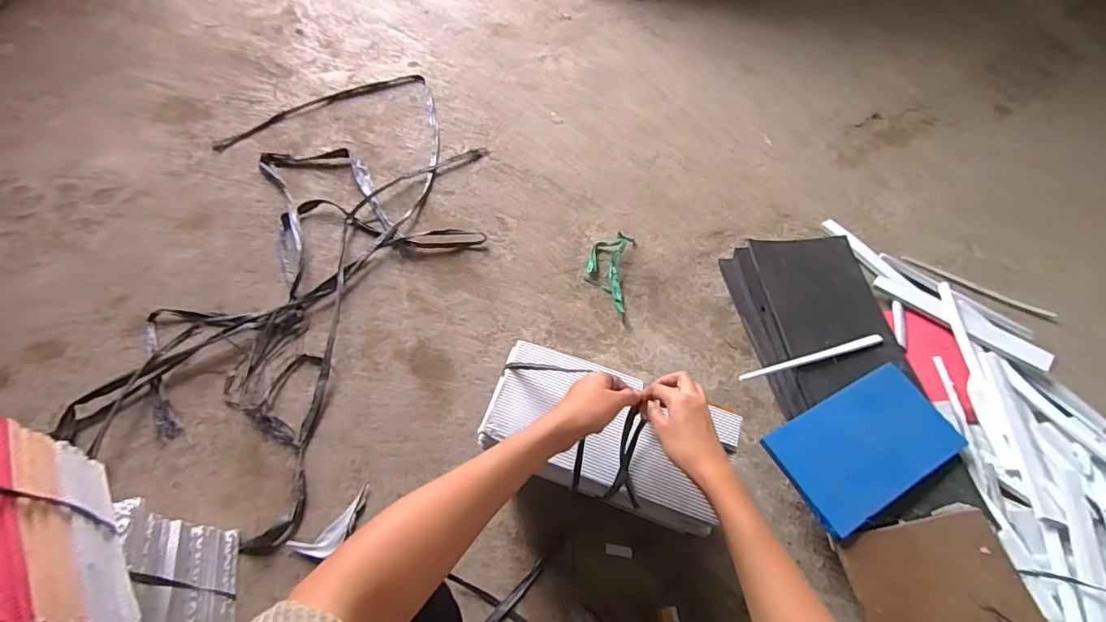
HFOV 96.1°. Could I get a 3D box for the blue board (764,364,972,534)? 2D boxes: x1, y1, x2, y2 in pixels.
[{"bbox_3d":[0.454,0.187,0.714,0.283,0.021,0.147,-22,62,-19],"label":"blue board"}]

